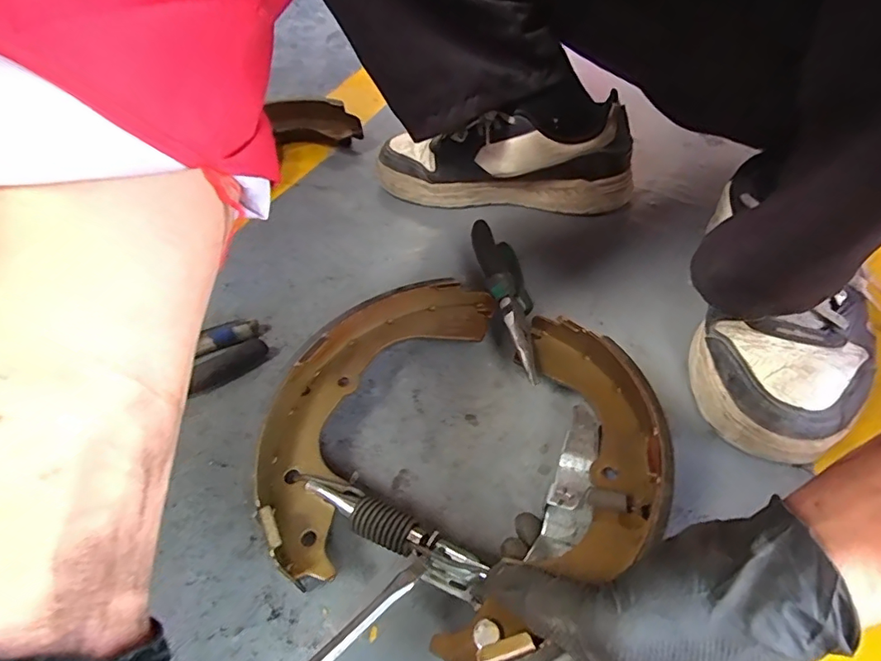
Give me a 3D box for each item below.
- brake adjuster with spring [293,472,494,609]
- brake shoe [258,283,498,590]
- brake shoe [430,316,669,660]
[{"bbox_3d":[-0.034,0.113,0.287,0.129,0.020,0.022,23,55,22],"label":"brake adjuster with spring"},{"bbox_3d":[-0.055,0.047,0.355,0.099,0.058,0.234,20,54,22],"label":"brake shoe"},{"bbox_3d":[0.074,0.079,0.286,0.096,0.043,0.245,15,45,18],"label":"brake shoe"}]

